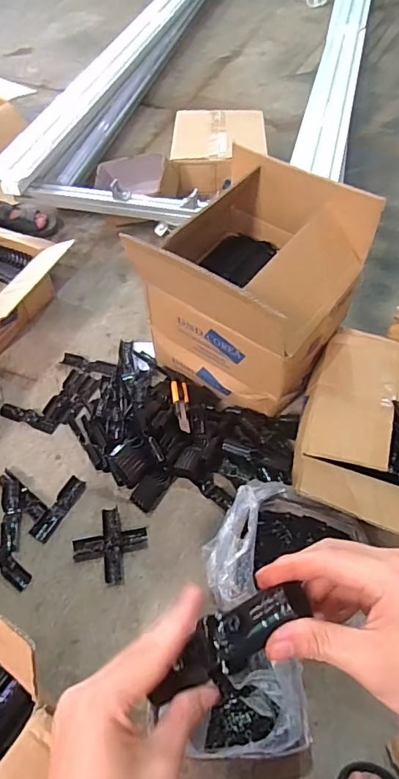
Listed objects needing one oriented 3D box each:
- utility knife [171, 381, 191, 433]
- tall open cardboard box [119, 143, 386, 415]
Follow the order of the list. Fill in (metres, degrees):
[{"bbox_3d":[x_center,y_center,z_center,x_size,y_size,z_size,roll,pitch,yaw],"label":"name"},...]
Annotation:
[{"bbox_3d":[-0.035,0.033,0.976,0.033,0.012,0.153,-9,39,-3],"label":"utility knife"},{"bbox_3d":[0.084,-0.195,0.945,0.360,0.350,0.317,31,60,23],"label":"tall open cardboard box"}]

